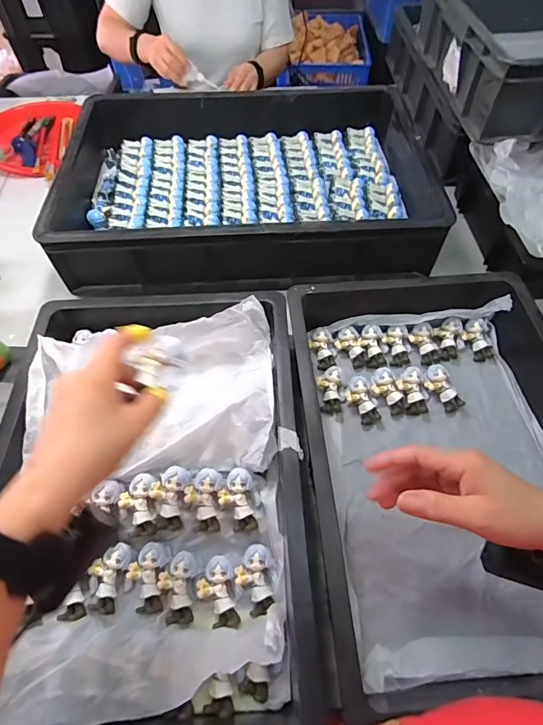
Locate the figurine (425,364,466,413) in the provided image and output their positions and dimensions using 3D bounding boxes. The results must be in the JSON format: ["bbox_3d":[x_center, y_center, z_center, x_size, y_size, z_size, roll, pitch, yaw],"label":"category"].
[{"bbox_3d":[0.223,0.032,0.521,0.035,0.018,0.062,-19,71,-12],"label":"figurine"}]

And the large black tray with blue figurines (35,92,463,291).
[{"bbox_3d":[-0.045,-0.311,0.699,0.574,0.119,0.396,-2,57,-2],"label":"large black tray with blue figurines"}]

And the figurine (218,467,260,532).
[{"bbox_3d":[-0.034,0.146,0.432,0.038,0.029,0.061,-21,87,-6],"label":"figurine"}]

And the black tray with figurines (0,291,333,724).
[{"bbox_3d":[-0.128,0.114,0.424,0.326,0.098,0.447,-3,57,-2],"label":"black tray with figurines"}]

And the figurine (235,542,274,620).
[{"bbox_3d":[-0.017,0.219,0.404,0.036,0.019,0.062,-2,57,-1],"label":"figurine"}]

